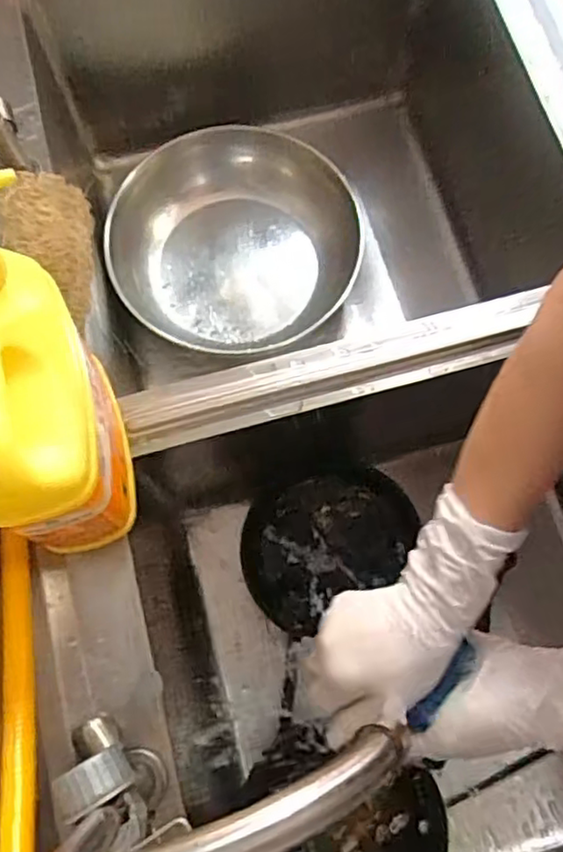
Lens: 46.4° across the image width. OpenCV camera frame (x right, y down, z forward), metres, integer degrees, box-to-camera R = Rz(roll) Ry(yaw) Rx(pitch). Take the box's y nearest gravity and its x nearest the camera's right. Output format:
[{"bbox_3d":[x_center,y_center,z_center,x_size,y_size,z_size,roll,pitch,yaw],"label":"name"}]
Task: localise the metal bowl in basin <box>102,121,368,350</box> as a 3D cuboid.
[{"bbox_3d":[-0.069,-0.242,0.846,0.305,0.107,0.272,-22,75,-6],"label":"metal bowl in basin"}]

